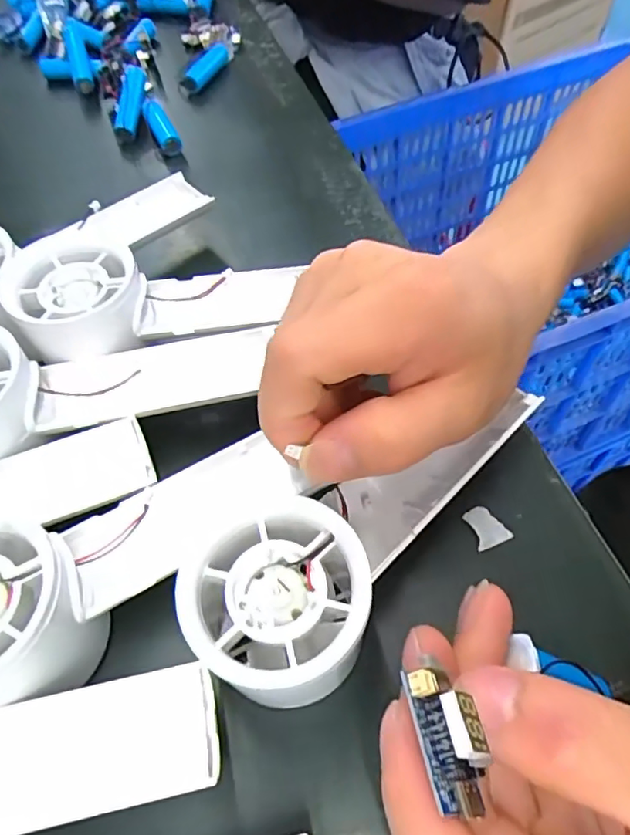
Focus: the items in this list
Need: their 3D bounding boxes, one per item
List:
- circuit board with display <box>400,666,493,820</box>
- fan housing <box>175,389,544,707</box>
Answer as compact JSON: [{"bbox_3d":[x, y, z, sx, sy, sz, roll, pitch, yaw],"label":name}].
[{"bbox_3d":[0.030,0.069,0.123,0.013,0.011,0.027,-11,57,-4],"label":"circuit board with display"},{"bbox_3d":[0.026,0.033,0.198,0.156,0.025,0.058,-28,58,-31],"label":"fan housing"}]

